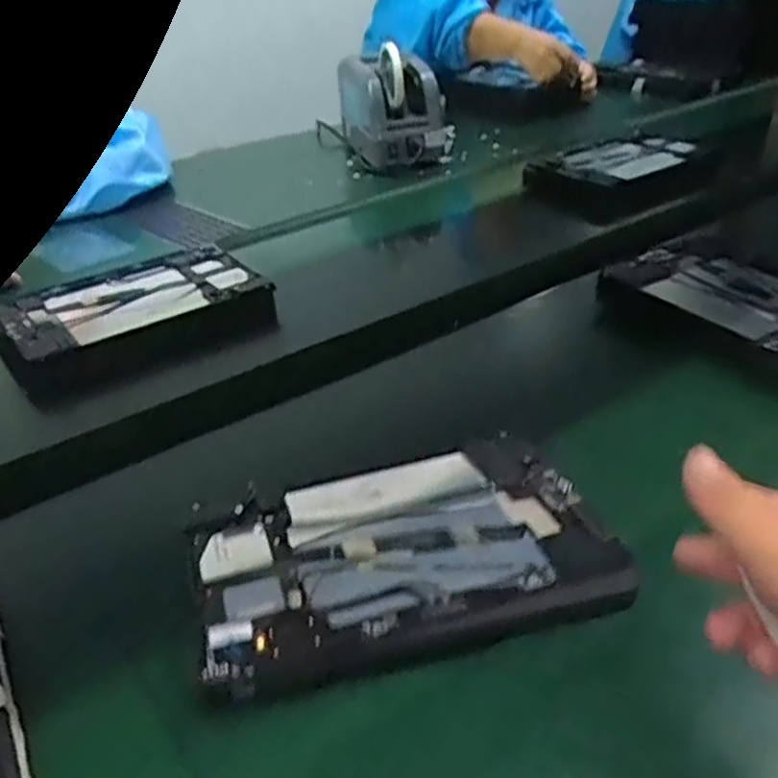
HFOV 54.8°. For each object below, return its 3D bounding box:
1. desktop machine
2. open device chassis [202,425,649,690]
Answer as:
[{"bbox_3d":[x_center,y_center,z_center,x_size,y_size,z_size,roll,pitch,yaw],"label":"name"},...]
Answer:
[{"bbox_3d":[0.002,-0.441,1.151,0.117,0.148,0.161,-14,33,-13],"label":"desktop machine"},{"bbox_3d":[0.006,0.097,0.451,0.231,0.023,0.157,-11,35,-13],"label":"open device chassis"}]

